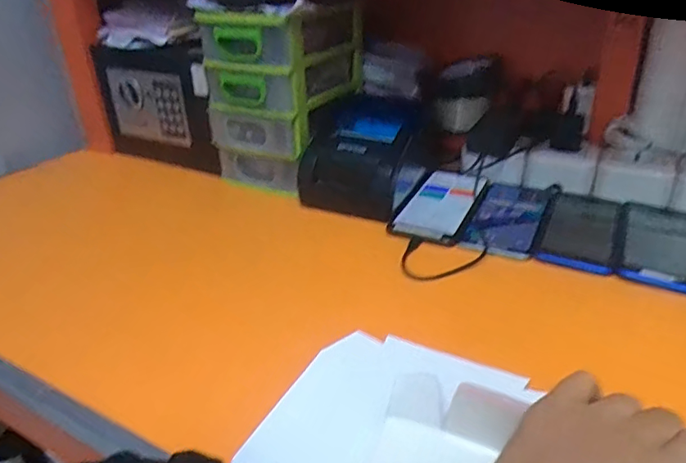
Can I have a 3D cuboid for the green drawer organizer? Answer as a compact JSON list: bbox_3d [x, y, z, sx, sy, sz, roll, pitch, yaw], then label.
[{"bbox_3d":[-0.074,-0.188,0.693,0.144,0.208,0.178,11,32,23],"label":"green drawer organizer"}]

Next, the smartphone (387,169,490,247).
[{"bbox_3d":[0.117,-0.034,0.612,0.081,0.013,0.165,11,32,23],"label":"smartphone"}]

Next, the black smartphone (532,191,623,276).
[{"bbox_3d":[0.259,-0.006,0.562,0.075,0.008,0.165,13,33,25],"label":"black smartphone"}]

